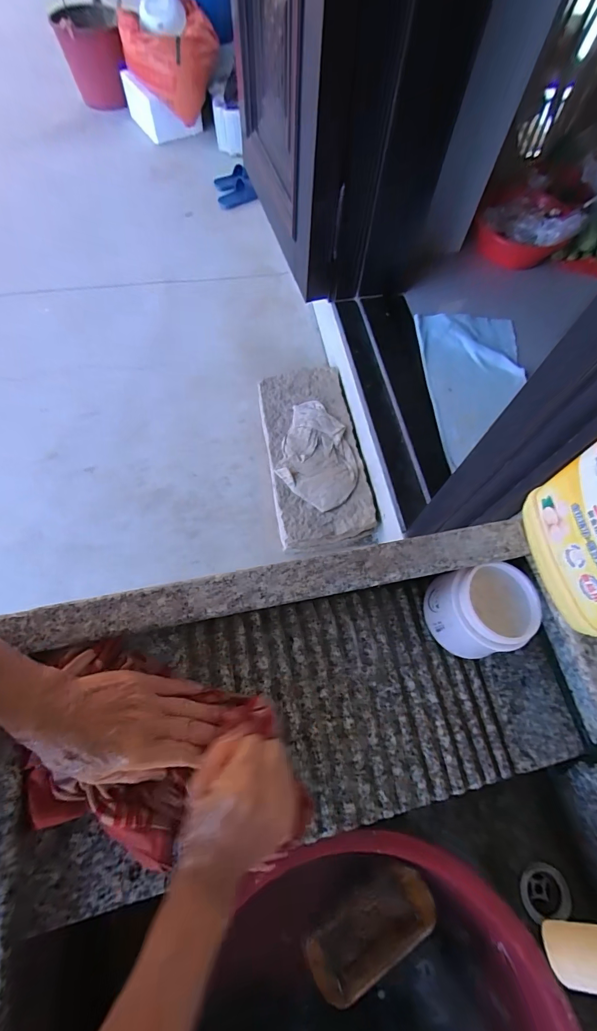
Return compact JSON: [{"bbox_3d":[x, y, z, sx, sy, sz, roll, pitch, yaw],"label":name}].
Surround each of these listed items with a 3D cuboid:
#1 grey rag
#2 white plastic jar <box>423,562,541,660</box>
[{"bbox_3d":[0.064,-0.186,1.197,0.225,0.025,0.345,12,67,3],"label":"grey rag"},{"bbox_3d":[0.196,0.103,0.433,0.095,0.066,0.089,1,67,-2],"label":"white plastic jar"}]

